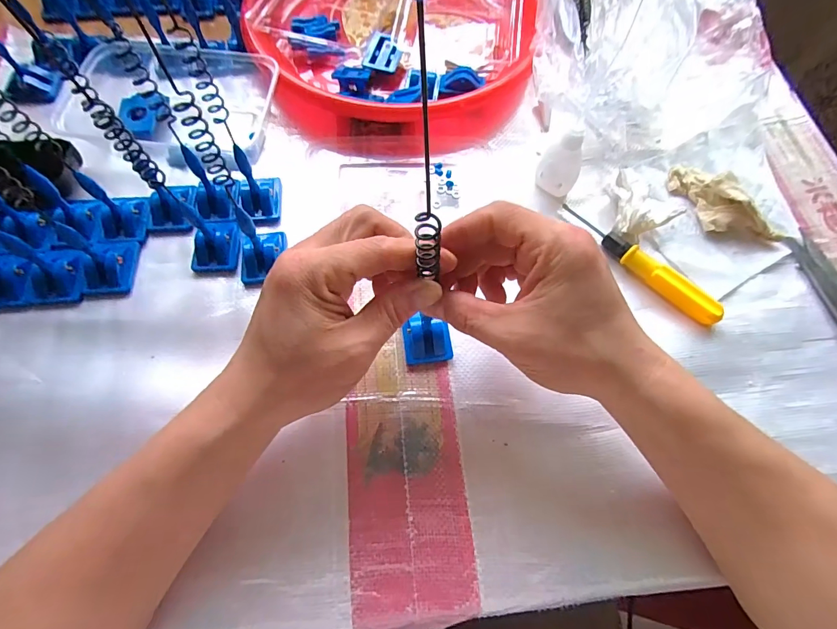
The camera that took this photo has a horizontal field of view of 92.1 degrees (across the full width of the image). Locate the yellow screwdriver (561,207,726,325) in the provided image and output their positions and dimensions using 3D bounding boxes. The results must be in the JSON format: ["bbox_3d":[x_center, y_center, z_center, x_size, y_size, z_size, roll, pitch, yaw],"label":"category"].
[{"bbox_3d":[0.175,-0.044,0.321,0.016,0.019,0.139,-39,73,-17],"label":"yellow screwdriver"}]

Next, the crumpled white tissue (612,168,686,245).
[{"bbox_3d":[0.187,-0.098,0.337,0.033,0.036,0.065,7,66,1],"label":"crumpled white tissue"}]

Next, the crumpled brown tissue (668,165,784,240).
[{"bbox_3d":[0.255,-0.092,0.337,0.096,0.027,0.042,41,71,15],"label":"crumpled brown tissue"}]

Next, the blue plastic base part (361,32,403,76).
[{"bbox_3d":[-0.034,-0.259,0.400,0.034,0.006,0.045,17,76,3],"label":"blue plastic base part"}]

